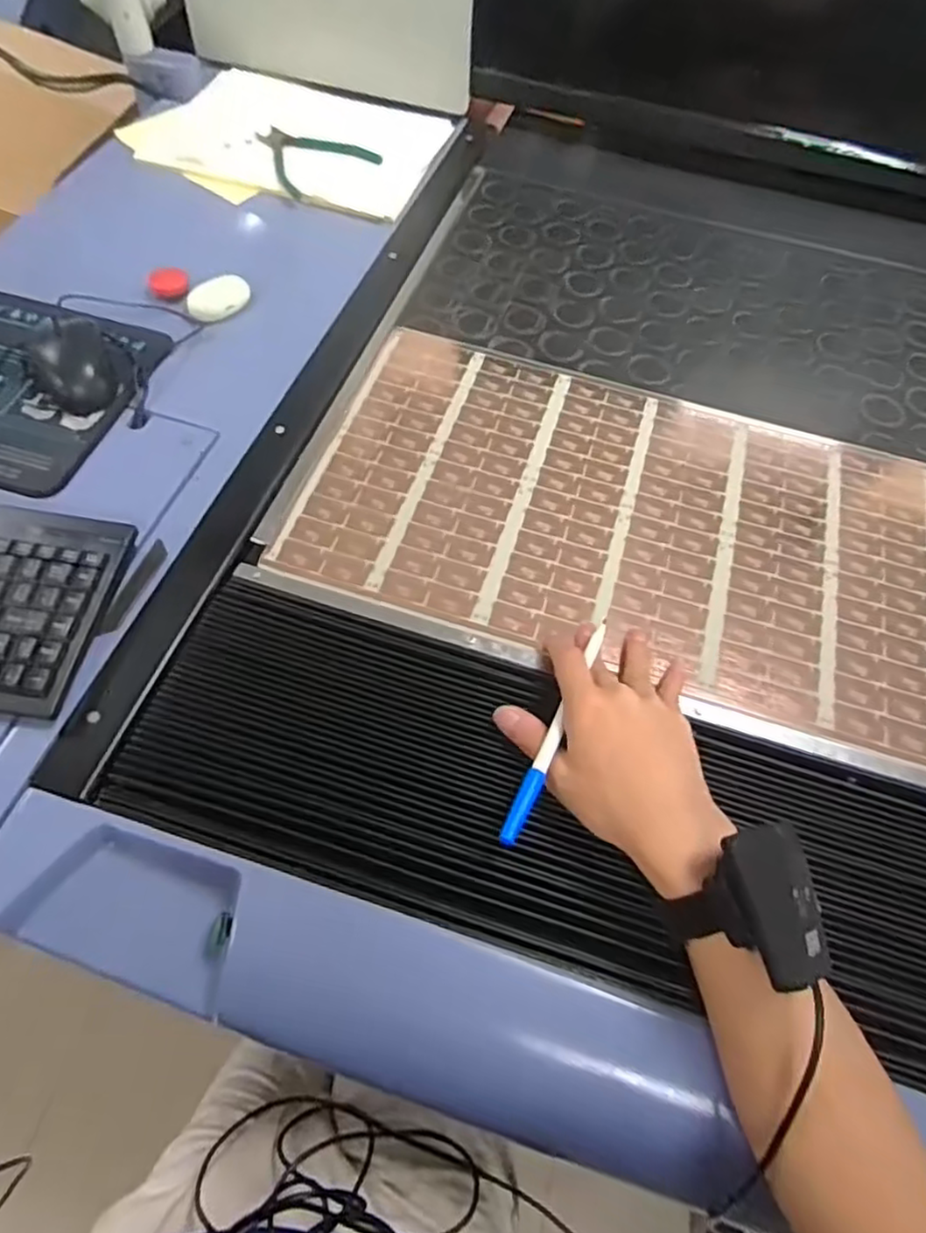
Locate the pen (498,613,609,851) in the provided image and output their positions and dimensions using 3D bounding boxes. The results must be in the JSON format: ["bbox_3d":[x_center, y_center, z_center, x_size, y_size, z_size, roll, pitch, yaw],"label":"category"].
[{"bbox_3d":[0.062,0.064,0.426,0.011,0.009,0.175,25,54,10],"label":"pen"}]

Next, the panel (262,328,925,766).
[{"bbox_3d":[0.136,-0.084,0.557,0.502,0.010,0.291,17,61,6],"label":"panel"}]

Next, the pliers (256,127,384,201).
[{"bbox_3d":[-0.161,-0.537,0.789,0.123,0.009,0.137,-18,64,-14],"label":"pliers"}]

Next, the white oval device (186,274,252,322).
[{"bbox_3d":[-0.247,-0.324,0.687,0.064,0.014,0.053,-38,70,-22],"label":"white oval device"}]

